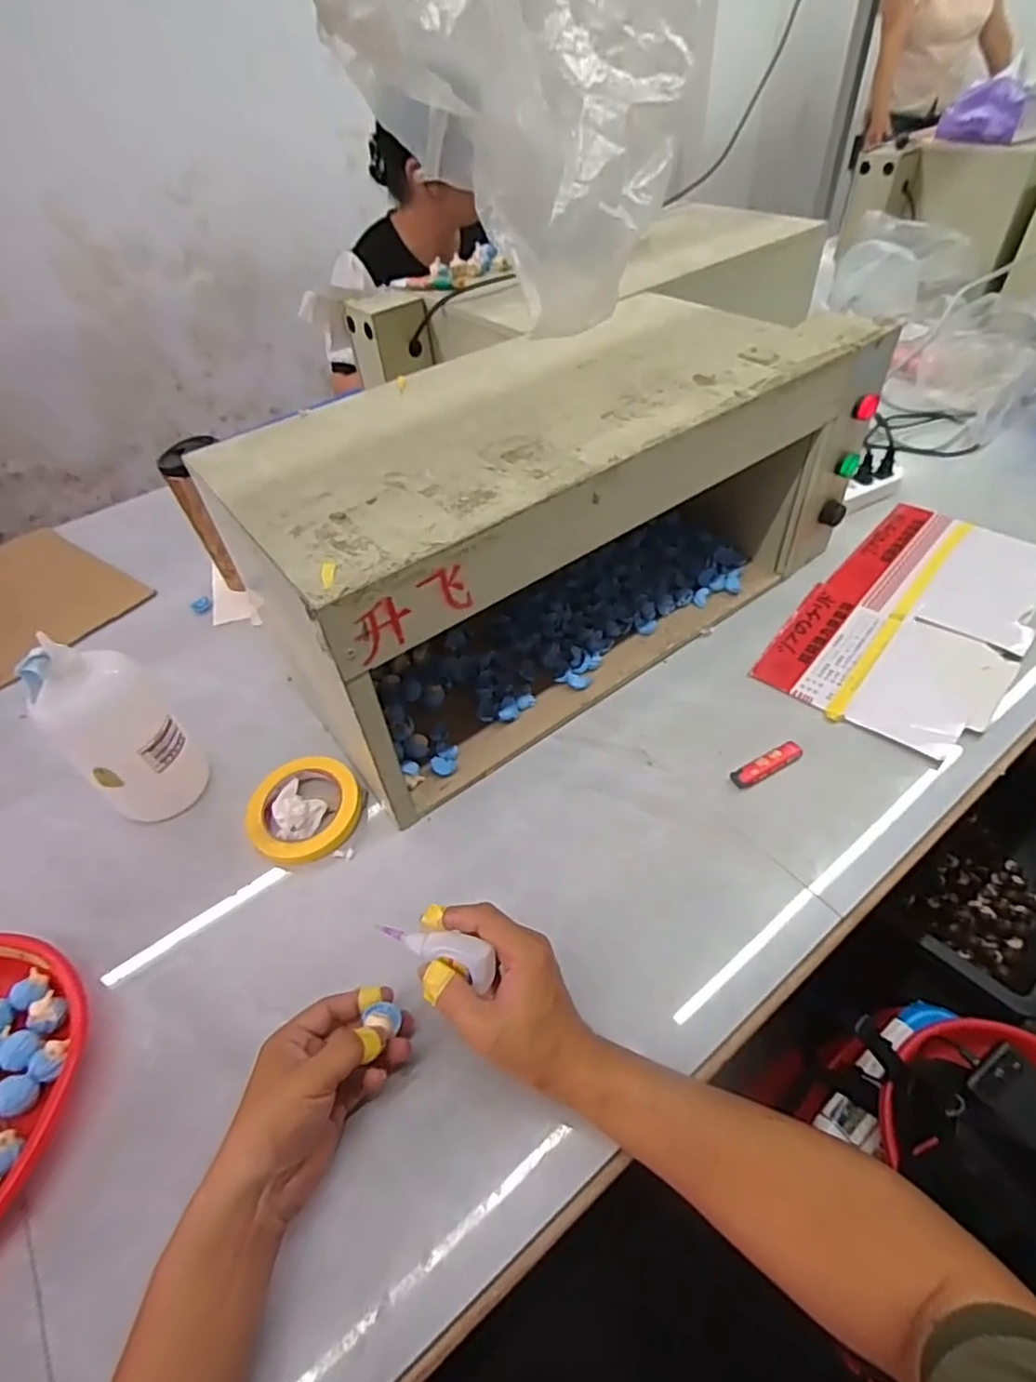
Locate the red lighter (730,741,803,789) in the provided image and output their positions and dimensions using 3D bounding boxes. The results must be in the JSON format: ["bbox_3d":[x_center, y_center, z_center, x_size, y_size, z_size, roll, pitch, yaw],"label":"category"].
[{"bbox_3d":[0.251,0.073,0.635,0.081,0.014,0.019,-24,50,-15],"label":"red lighter"}]

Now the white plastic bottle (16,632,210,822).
[{"bbox_3d":[-0.377,0.041,0.604,0.093,0.206,0.080,-38,55,-25],"label":"white plastic bottle"}]

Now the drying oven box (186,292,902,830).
[{"bbox_3d":[0.049,-0.193,0.708,0.637,0.281,0.286,-31,52,-21],"label":"drying oven box"}]

